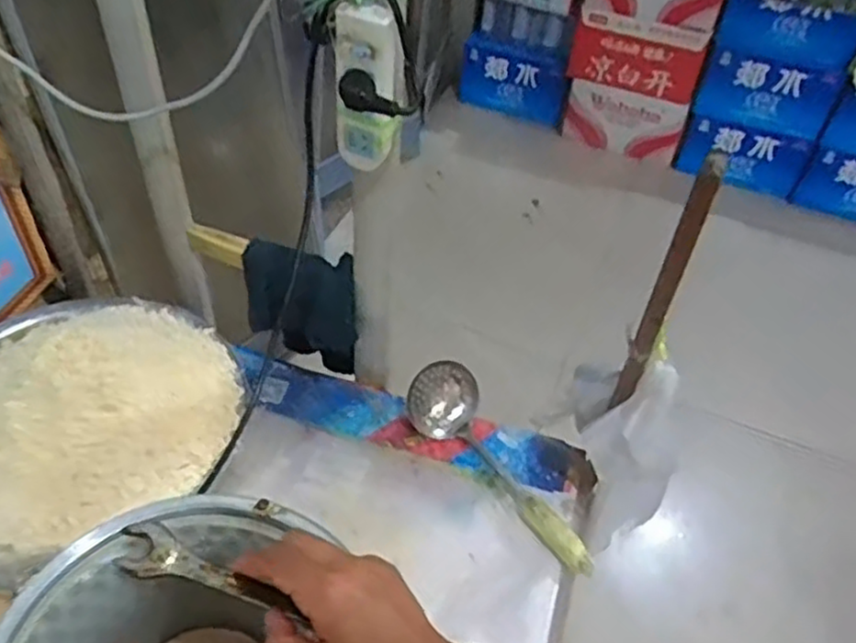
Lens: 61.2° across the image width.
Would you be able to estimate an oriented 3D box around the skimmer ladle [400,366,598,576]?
[{"bbox_3d":[0.090,0.199,0.976,0.100,0.061,0.339,-21,53,-23],"label":"skimmer ladle"}]

